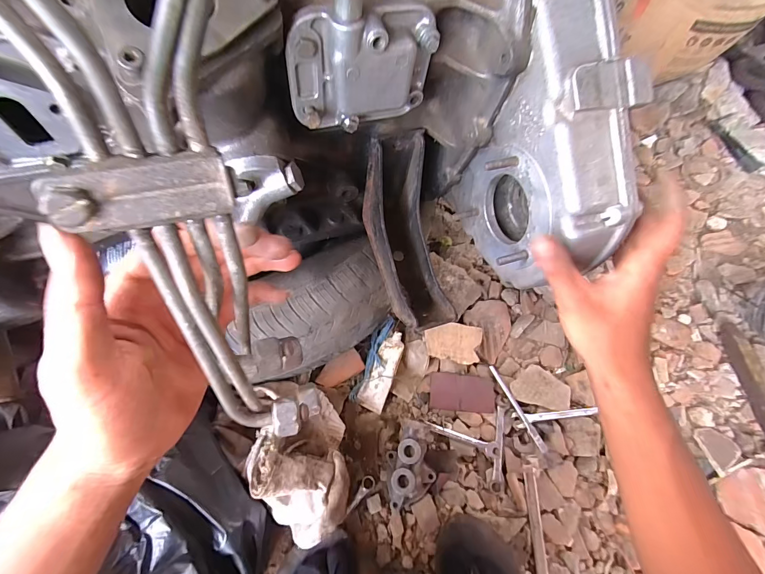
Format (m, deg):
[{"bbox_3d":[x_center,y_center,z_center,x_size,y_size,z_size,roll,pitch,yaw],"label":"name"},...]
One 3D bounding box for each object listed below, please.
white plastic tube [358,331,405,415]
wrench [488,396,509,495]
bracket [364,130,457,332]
[{"bbox_3d":[0.002,0.134,0.560,0.041,0.016,0.127,22,93,9],"label":"white plastic tube"},{"bbox_3d":[0.177,0.237,0.535,0.016,0.010,0.133,11,69,5],"label":"wrench"},{"bbox_3d":[0.029,-0.050,0.412,0.068,0.155,0.189,-14,68,-3],"label":"bracket"}]

